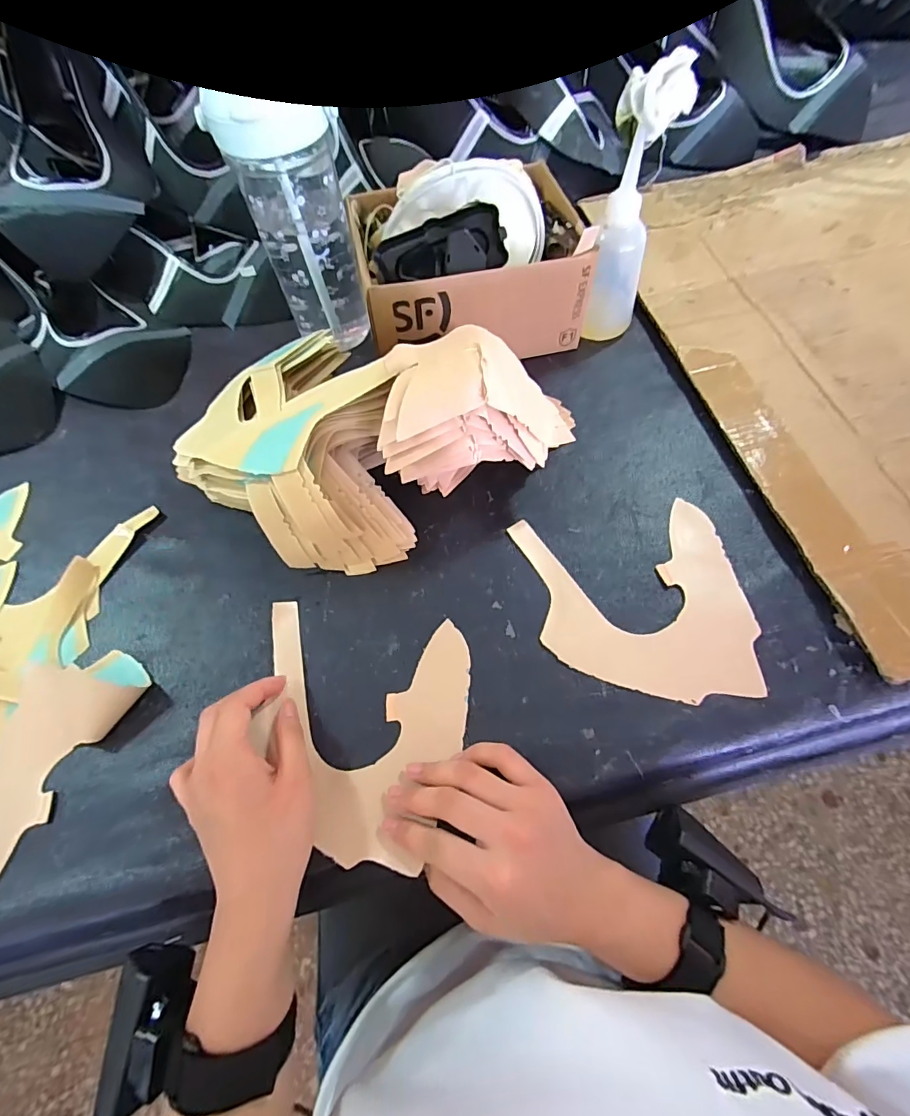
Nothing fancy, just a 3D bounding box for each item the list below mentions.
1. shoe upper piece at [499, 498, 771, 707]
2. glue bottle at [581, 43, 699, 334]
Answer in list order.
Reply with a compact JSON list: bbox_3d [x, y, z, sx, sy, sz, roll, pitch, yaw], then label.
[{"bbox_3d":[0.140,0.032,0.362,0.159,0.004,0.158,-11,62,-3],"label":"shoe upper piece"},{"bbox_3d":[0.152,-0.295,0.413,0.052,0.189,0.051,14,64,10],"label":"glue bottle"}]

